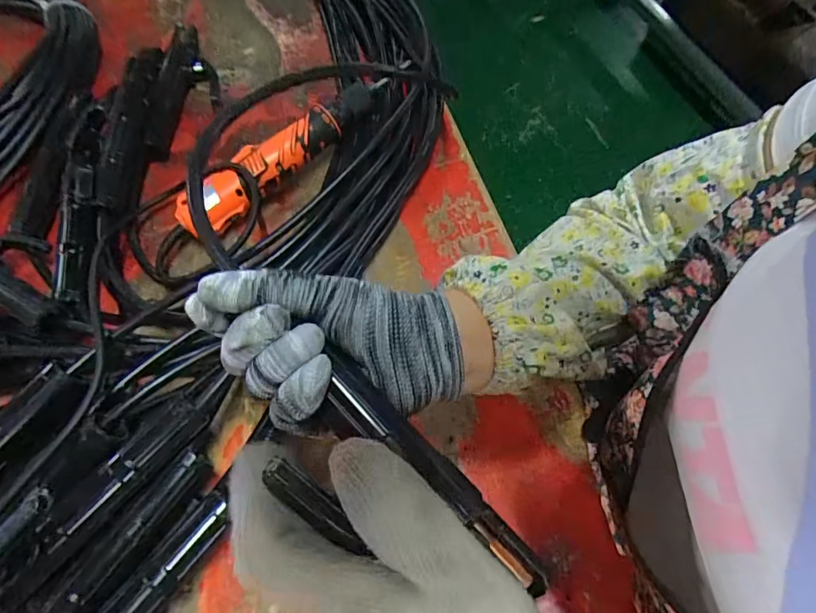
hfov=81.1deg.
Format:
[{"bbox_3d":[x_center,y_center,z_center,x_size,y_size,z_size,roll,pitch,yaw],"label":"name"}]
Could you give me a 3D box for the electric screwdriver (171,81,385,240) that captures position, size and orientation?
[{"bbox_3d":[-0.123,-0.153,0.479,0.234,0.056,0.060,-42,71,-18],"label":"electric screwdriver"}]

